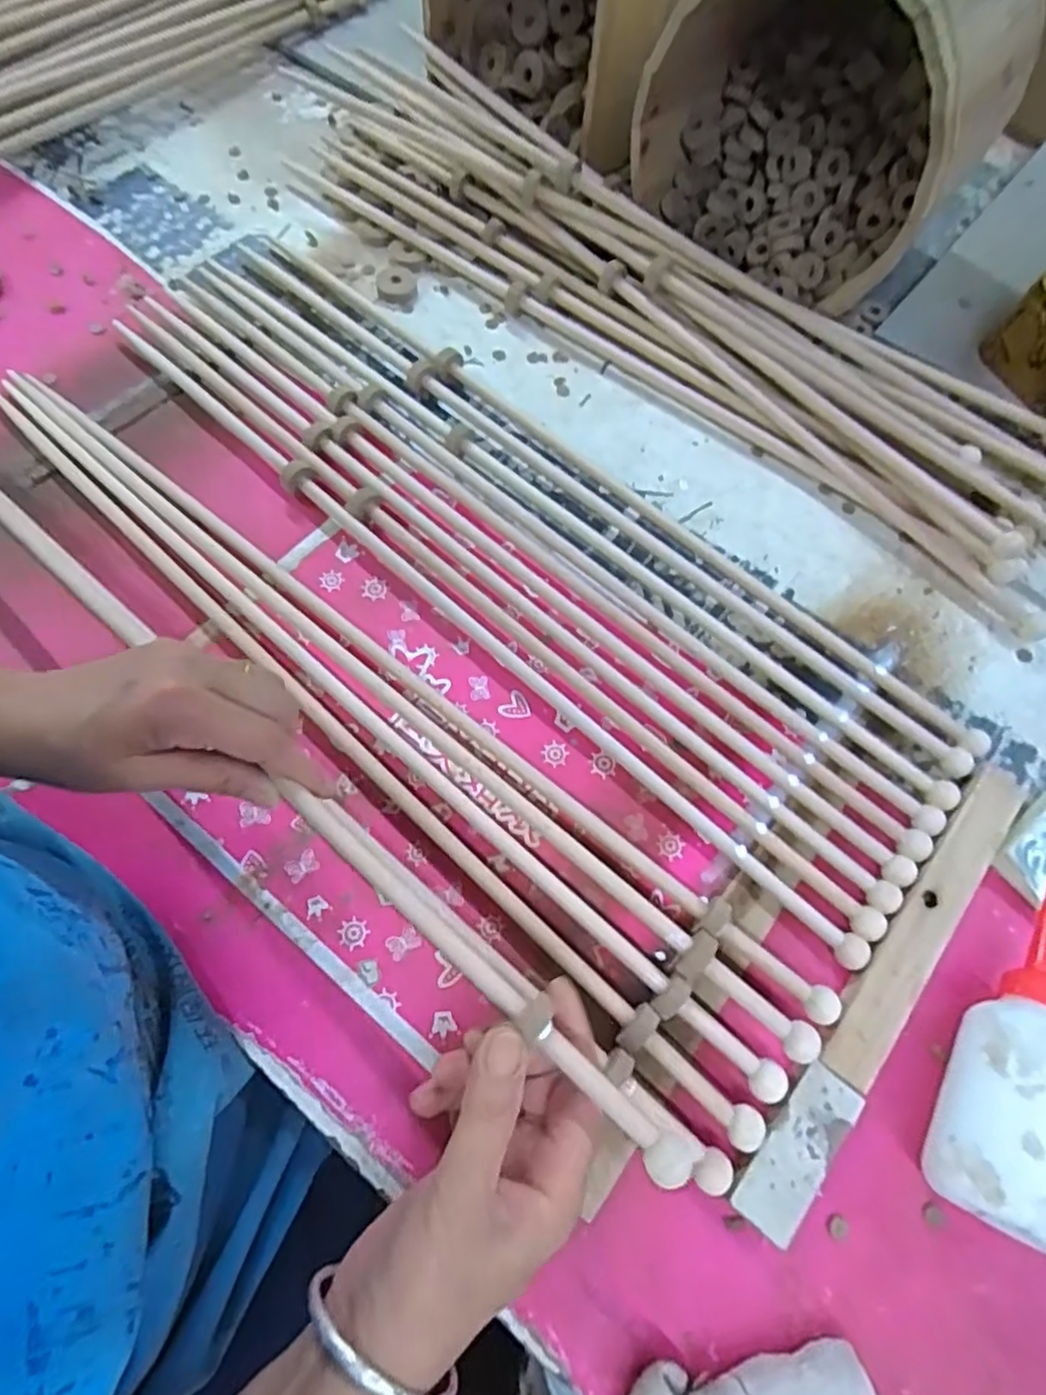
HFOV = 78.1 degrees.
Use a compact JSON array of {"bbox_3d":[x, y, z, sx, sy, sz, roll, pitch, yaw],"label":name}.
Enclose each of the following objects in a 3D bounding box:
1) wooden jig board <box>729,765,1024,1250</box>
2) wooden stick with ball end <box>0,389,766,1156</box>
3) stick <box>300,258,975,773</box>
[{"bbox_3d":[0.206,0.156,0.359,0.031,0.017,0.284,39,72,13],"label":"wooden jig board"},{"bbox_3d":[-0.137,0.006,0.411,0.691,0.019,0.020,41,72,14],"label":"wooden stick with ball end"},{"bbox_3d":[0.048,-0.180,0.494,0.671,0.017,0.024,40,72,13],"label":"stick"}]

